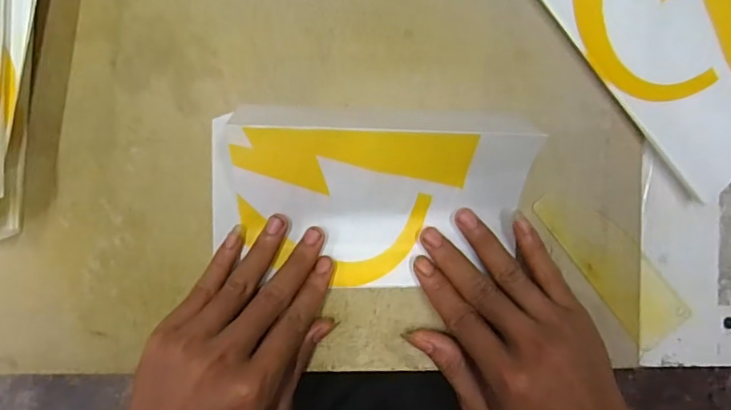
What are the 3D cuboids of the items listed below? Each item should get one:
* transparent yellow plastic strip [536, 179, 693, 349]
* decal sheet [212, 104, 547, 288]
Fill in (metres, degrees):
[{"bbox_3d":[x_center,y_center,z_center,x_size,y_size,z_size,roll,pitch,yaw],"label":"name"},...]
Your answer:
[{"bbox_3d":[0.162,0.037,0.337,0.041,0.004,0.121,-39,93,-3],"label":"transparent yellow plastic strip"},{"bbox_3d":[0.004,-0.003,0.301,0.189,0.055,0.105,-1,90,-4],"label":"decal sheet"}]

